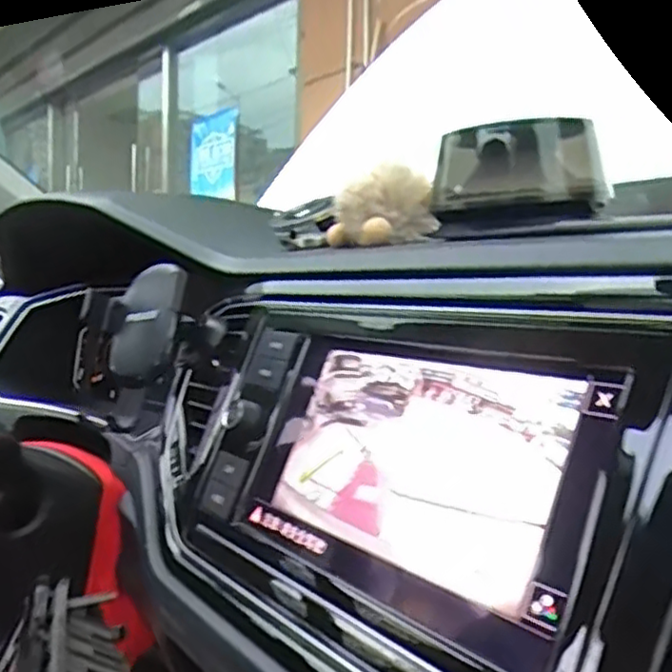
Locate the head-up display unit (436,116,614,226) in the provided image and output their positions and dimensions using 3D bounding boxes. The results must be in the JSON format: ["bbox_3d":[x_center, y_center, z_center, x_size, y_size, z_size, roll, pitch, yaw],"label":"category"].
[{"bbox_3d":[0.099,-0.088,0.366,0.089,0.054,0.029,2,5,11],"label":"head-up display unit"}]

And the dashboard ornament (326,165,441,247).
[{"bbox_3d":[0.029,-0.079,0.424,0.064,0.044,0.060,1,5,1],"label":"dashboard ornament"}]

